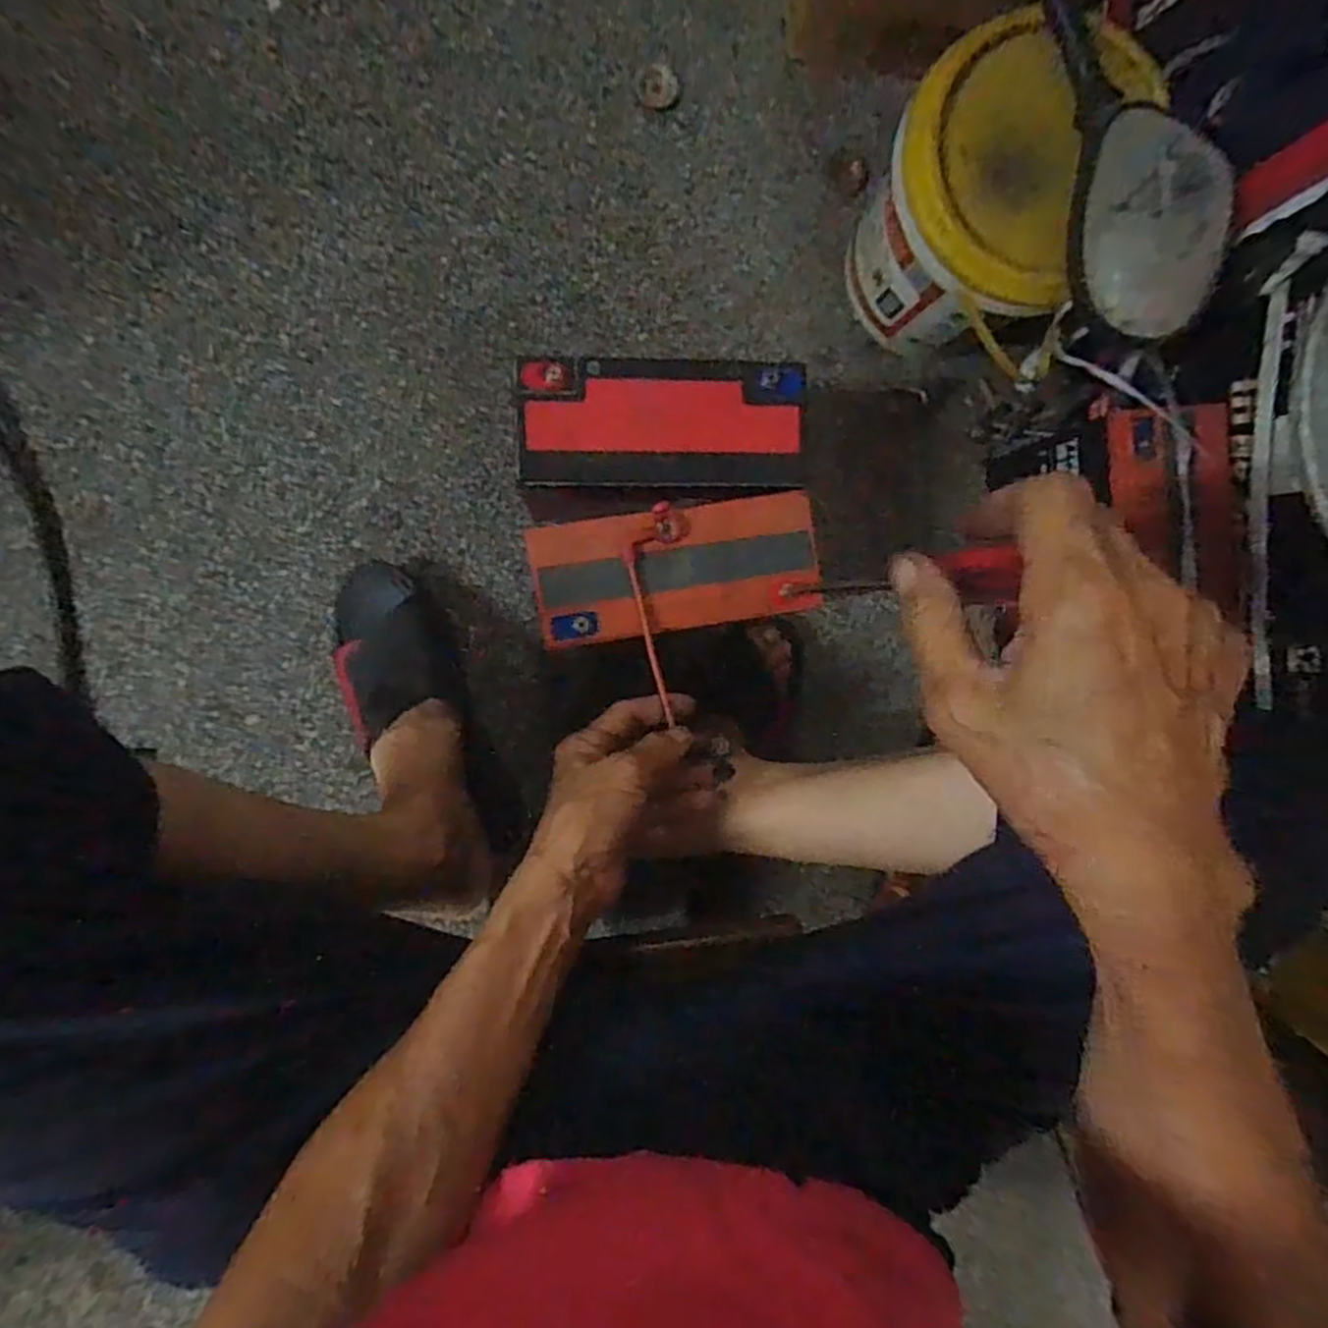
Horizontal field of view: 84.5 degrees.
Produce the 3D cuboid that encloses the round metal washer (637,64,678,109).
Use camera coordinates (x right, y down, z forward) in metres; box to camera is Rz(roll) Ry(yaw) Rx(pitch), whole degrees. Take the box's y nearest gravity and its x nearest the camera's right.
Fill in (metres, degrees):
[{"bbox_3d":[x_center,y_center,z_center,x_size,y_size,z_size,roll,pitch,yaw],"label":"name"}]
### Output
[{"bbox_3d":[-0.005,-0.468,0.592,0.032,0.004,0.035,4,92,-9],"label":"round metal washer"}]

